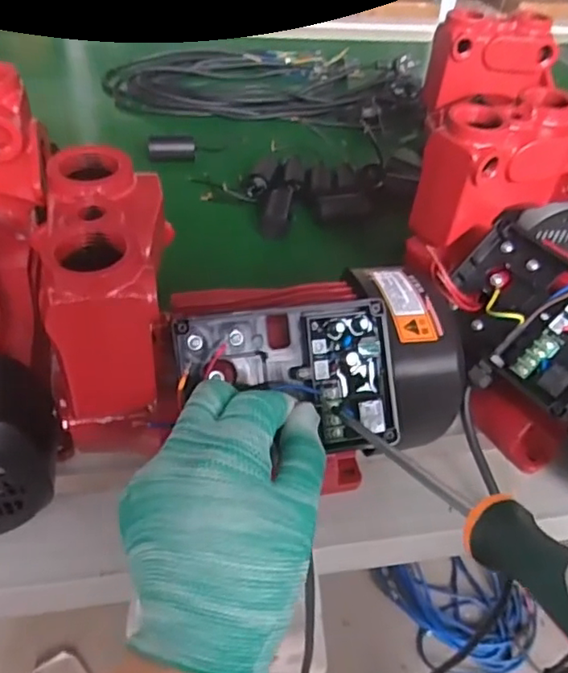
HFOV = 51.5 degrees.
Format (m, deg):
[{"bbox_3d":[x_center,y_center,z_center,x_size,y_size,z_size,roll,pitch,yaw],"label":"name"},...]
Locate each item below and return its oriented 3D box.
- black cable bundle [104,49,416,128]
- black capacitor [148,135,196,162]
[{"bbox_3d":[-0.025,-0.403,0.920,0.463,0.041,0.294,9,43,3],"label":"black cable bundle"},{"bbox_3d":[-0.137,-0.231,0.723,0.055,0.026,0.023,-5,45,-12],"label":"black capacitor"}]

